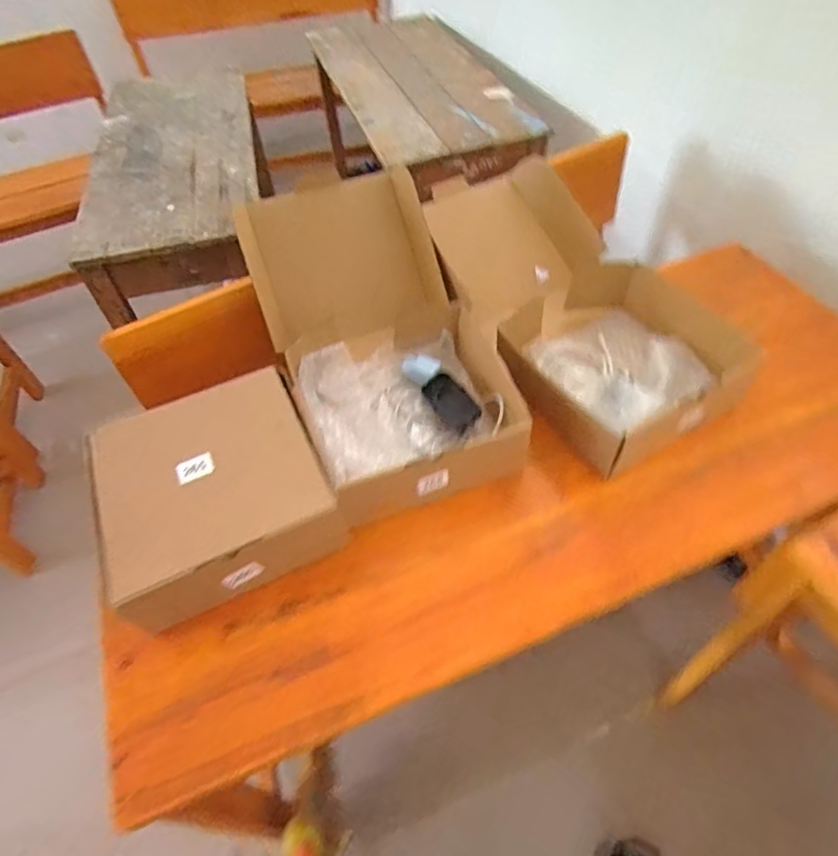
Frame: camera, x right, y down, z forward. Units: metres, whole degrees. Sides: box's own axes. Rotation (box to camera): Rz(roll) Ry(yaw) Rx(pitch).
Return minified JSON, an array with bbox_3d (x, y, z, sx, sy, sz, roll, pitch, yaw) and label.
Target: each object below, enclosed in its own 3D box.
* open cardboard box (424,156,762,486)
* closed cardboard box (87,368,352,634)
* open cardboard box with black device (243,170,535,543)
[{"bbox_3d":[0.229,-0.211,0.899,0.301,0.151,0.586,-24,54,-14],"label":"open cardboard box"},{"bbox_3d":[-0.255,0.082,0.698,0.255,0.127,0.259,-23,54,-14],"label":"closed cardboard box"},{"bbox_3d":[-0.054,-0.117,0.811,0.288,0.181,0.454,-18,53,-10],"label":"open cardboard box with black device"}]

